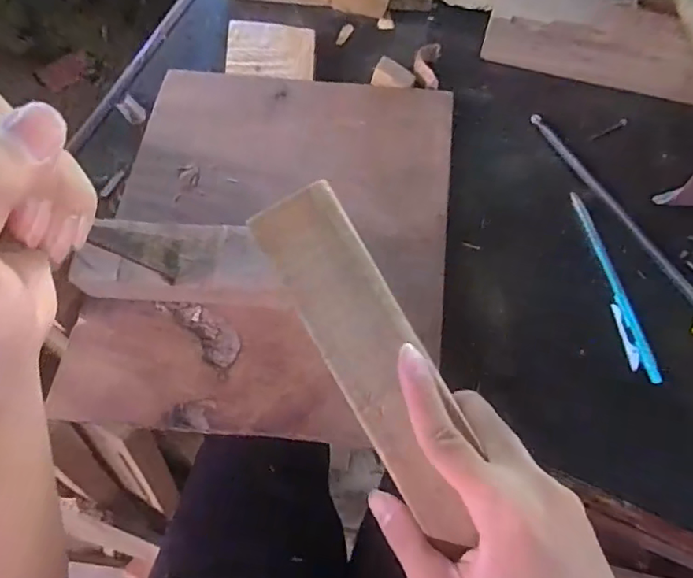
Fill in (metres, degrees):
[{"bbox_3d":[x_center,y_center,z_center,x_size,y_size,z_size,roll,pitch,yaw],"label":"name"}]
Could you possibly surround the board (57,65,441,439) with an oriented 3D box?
[{"bbox_3d":[-0.047,-0.032,0.365,0.222,0.024,0.253,6,68,1],"label":"board"}]

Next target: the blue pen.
[{"bbox_3d":[0.180,-0.004,0.371,0.013,0.007,0.138,-10,68,-5],"label":"blue pen"}]

